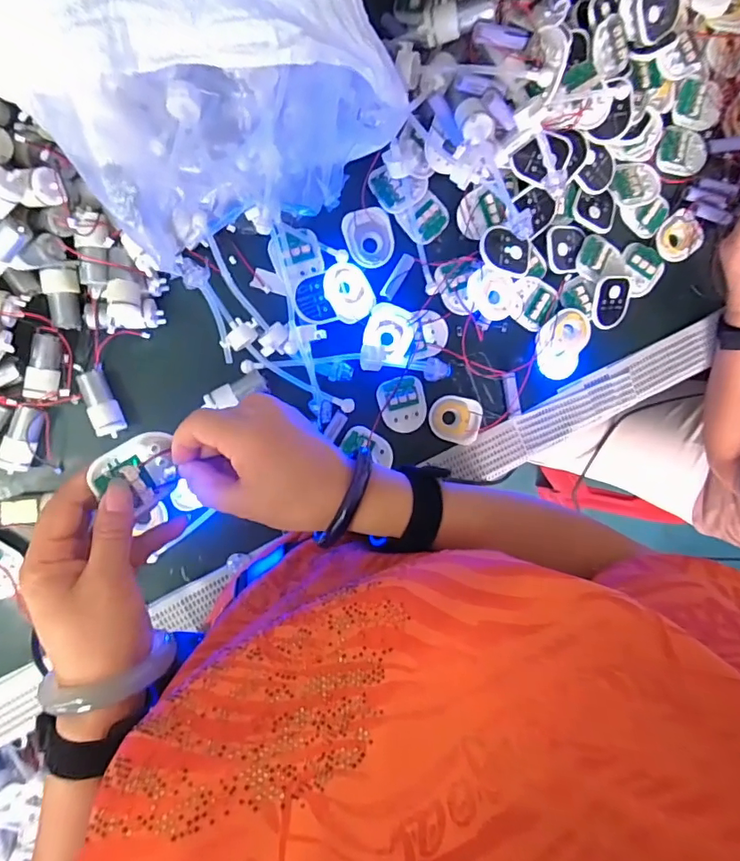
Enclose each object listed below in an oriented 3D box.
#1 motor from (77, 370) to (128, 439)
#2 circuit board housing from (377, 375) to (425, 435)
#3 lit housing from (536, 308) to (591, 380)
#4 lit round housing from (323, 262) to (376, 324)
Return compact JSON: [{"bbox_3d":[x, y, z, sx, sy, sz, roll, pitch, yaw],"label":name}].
[{"bbox_3d":[-0.257,-0.025,0.486,0.027,0.022,0.065,-24,97,-7],"label":"motor"},{"bbox_3d":[0.036,-0.028,0.541,0.049,0.007,0.061,-19,96,-8],"label":"circuit board housing"},{"bbox_3d":[0.214,-0.098,0.561,0.054,0.016,0.077,14,91,-10],"label":"lit housing"},{"bbox_3d":[-0.020,-0.142,0.518,0.048,0.014,0.059,-26,97,-7],"label":"lit round housing"}]

